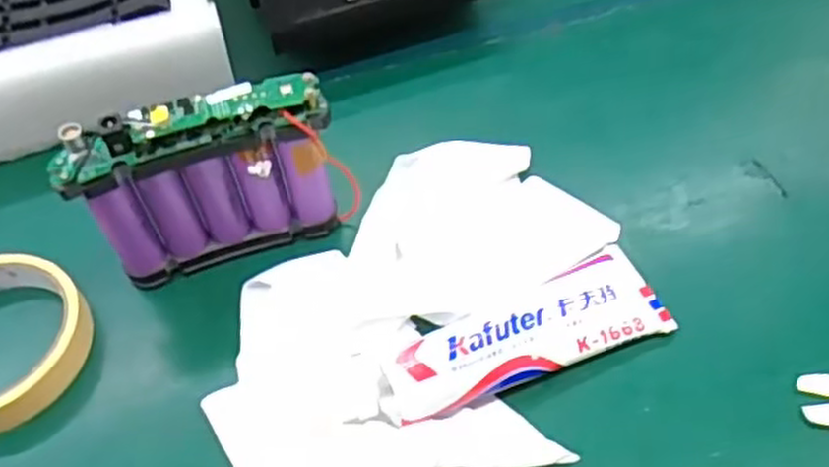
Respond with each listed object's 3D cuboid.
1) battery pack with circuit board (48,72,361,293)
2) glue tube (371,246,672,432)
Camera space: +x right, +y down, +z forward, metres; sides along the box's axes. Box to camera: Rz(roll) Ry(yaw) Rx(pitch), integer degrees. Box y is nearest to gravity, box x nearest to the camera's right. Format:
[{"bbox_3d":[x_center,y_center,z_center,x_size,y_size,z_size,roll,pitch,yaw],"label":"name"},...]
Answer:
[{"bbox_3d":[-0.092,-0.024,0.356,0.115,0.091,0.021,-17,53,-8],"label":"battery pack with circuit board"},{"bbox_3d":[0.048,0.042,0.334,0.133,0.016,0.043,-15,75,-17],"label":"glue tube"}]

